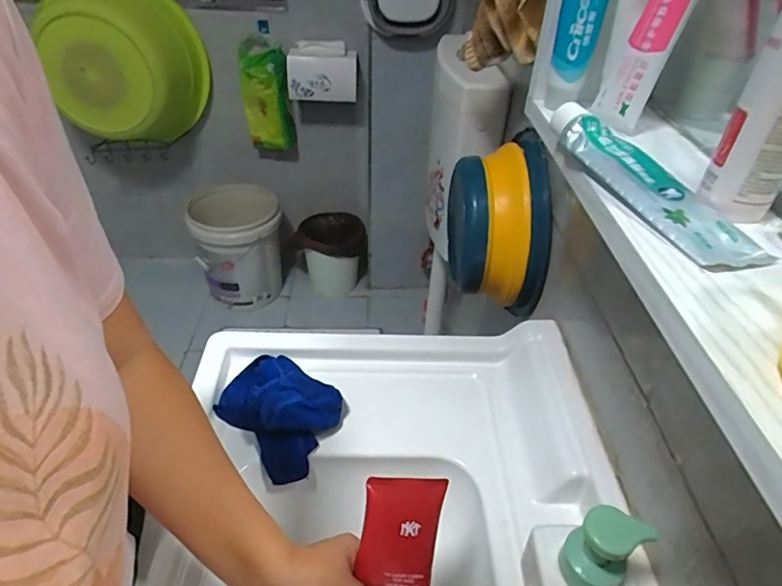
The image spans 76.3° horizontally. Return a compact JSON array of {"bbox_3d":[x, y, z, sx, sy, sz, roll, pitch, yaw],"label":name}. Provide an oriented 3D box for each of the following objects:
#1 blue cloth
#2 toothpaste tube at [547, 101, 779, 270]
[{"bbox_3d":[-0.127,0.131,0.586,0.112,0.059,0.146,-30,50,-33],"label":"blue cloth"},{"bbox_3d":[0.151,-0.076,0.307,0.043,0.021,0.174,-10,41,-14],"label":"toothpaste tube"}]

